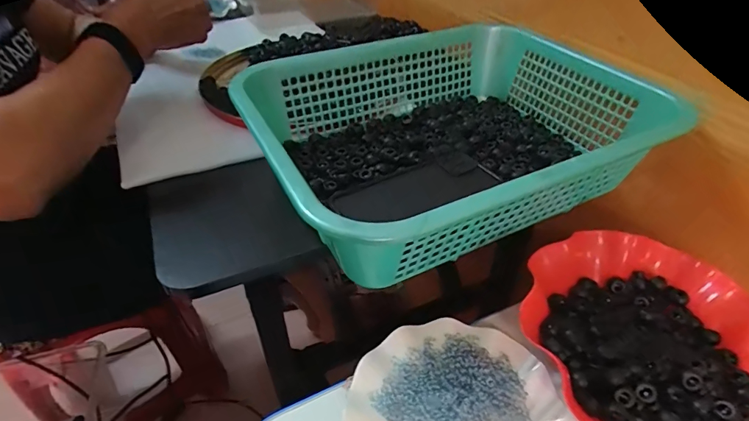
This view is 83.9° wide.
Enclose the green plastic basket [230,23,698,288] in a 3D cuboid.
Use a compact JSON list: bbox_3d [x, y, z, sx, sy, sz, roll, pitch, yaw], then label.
[{"bbox_3d":[0.078,-0.087,0.441,0.384,0.090,0.296,-18,45,-20],"label":"green plastic basket"}]

